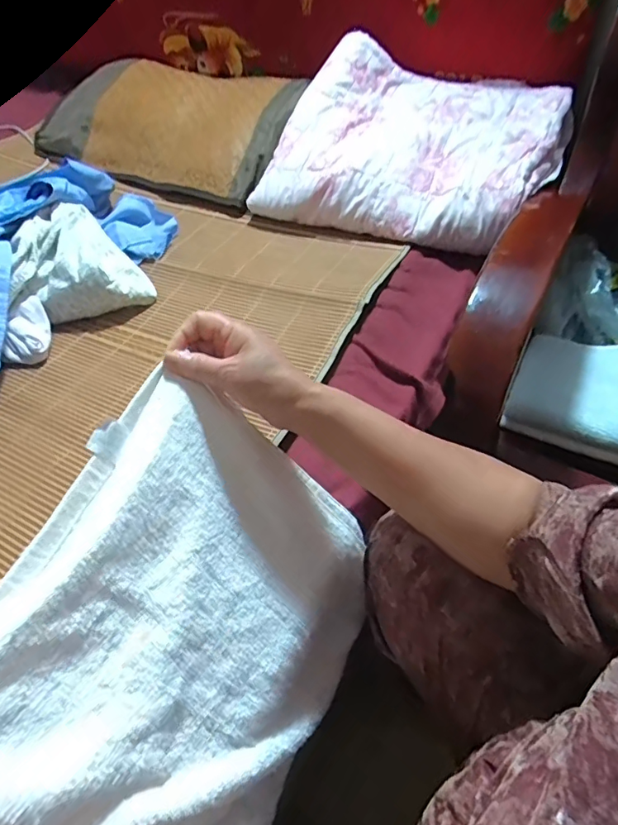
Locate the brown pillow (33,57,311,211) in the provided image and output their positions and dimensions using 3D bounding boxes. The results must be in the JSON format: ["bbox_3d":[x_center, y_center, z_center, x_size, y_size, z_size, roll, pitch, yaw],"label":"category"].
[{"bbox_3d":[-0.277,-0.585,1.009,0.590,0.113,0.309,23,55,25],"label":"brown pillow"}]

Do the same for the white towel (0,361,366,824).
[{"bbox_3d":[-0.081,0.185,0.405,0.052,0.329,0.326,-18,35,47],"label":"white towel"}]

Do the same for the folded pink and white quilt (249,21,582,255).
[{"bbox_3d":[0.168,-0.439,0.803,0.436,0.111,0.362,21,66,19],"label":"folded pink and white quilt"}]

